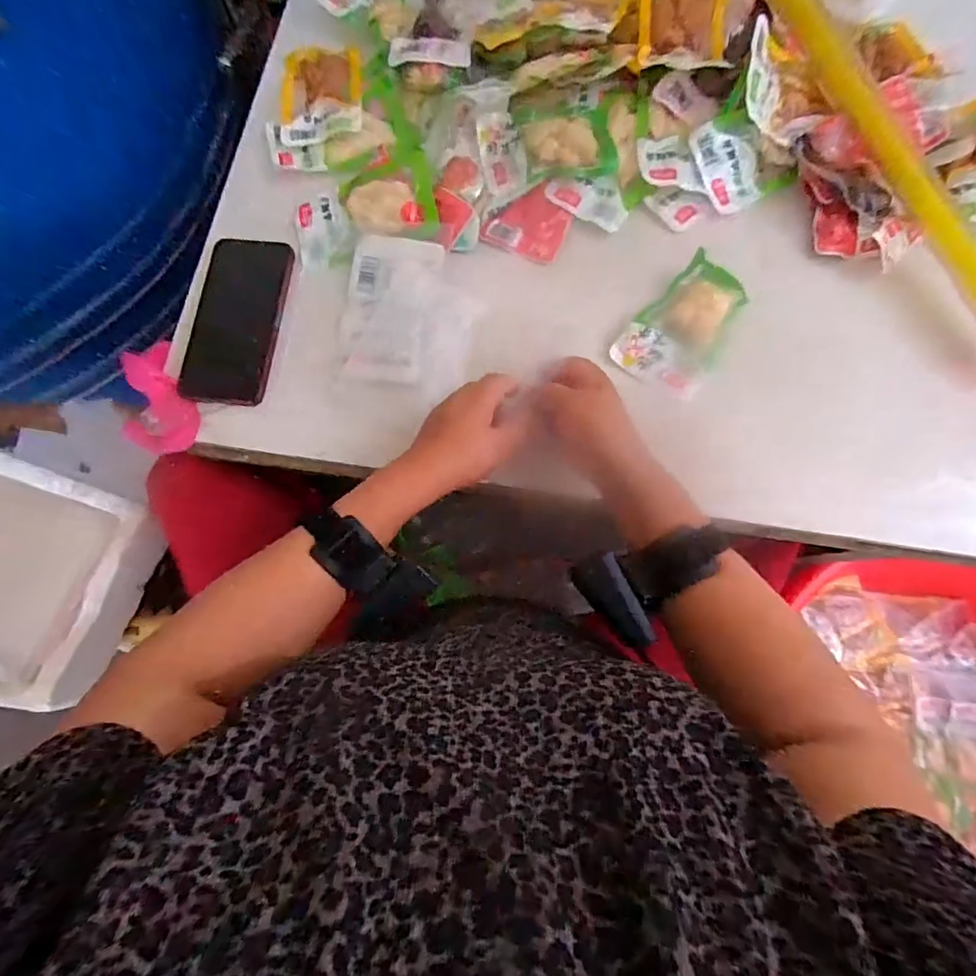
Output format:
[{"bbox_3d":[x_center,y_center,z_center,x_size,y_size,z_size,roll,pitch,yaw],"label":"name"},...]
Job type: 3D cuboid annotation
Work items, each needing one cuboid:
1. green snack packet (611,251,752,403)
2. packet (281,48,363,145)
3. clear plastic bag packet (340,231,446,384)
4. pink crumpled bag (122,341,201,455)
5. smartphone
[{"bbox_3d":[0.176,-0.143,0.445,0.078,0.022,0.118,39,81,9],"label":"green snack packet"},{"bbox_3d":[-0.173,-0.414,0.523,0.081,0.010,0.125,-6,77,0],"label":"packet"},{"bbox_3d":[-0.093,-0.165,0.459,0.081,0.010,0.138,10,77,4],"label":"clear plastic bag packet"},{"bbox_3d":[-0.300,-0.078,0.450,0.061,0.037,0.093,-28,78,-5],"label":"pink crumpled bag"},{"bbox_3d":[-0.232,-0.157,0.462,0.078,0.007,0.164,5,77,3],"label":"smartphone"}]

